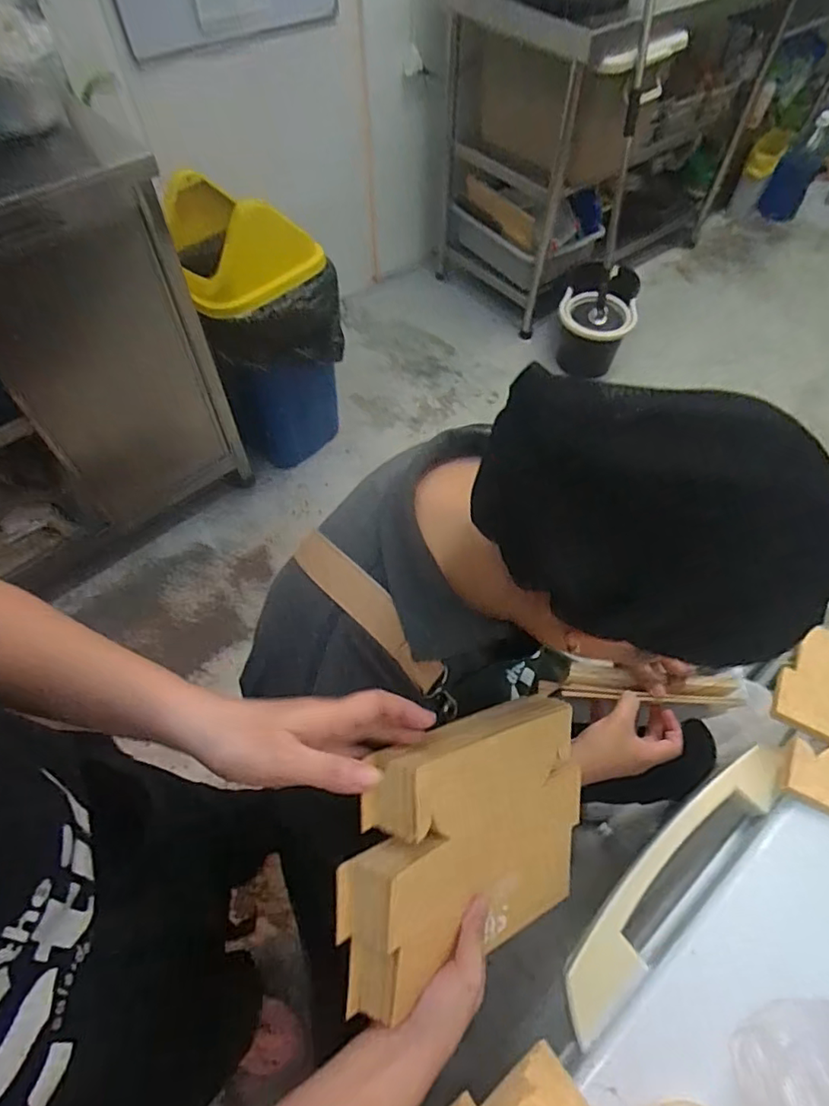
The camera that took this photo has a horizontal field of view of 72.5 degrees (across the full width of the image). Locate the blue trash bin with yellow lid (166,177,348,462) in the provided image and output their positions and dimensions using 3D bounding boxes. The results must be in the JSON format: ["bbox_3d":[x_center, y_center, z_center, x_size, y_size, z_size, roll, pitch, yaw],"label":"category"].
[{"bbox_3d":[-0.365,-0.539,1.463,0.312,0.698,0.312,-23,60,-15],"label":"blue trash bin with yellow lid"}]

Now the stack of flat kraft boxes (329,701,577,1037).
[{"bbox_3d":[0.049,0.223,0.441,0.242,0.030,0.182,-2,94,-43],"label":"stack of flat kraft boxes"}]

